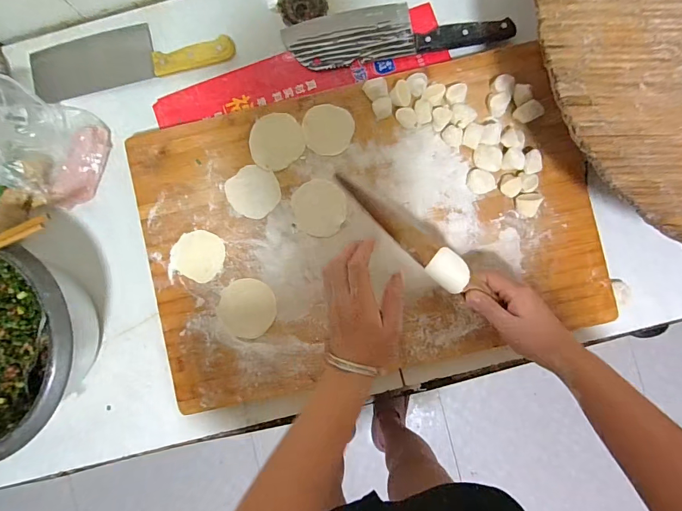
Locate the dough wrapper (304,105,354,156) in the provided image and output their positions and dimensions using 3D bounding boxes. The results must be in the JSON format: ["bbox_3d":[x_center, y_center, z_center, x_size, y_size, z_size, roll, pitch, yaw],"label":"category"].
[{"bbox_3d":[-0.016,-0.162,0.502,0.063,0.004,0.063,-7,92,1],"label":"dough wrapper"}]

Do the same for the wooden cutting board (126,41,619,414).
[{"bbox_3d":[0.029,-0.034,0.501,0.562,0.036,0.396,-13,88,2],"label":"wooden cutting board"}]

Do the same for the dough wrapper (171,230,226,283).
[{"bbox_3d":[-0.185,-0.001,0.504,0.065,0.004,0.062,0,88,2],"label":"dough wrapper"}]

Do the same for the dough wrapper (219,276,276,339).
[{"bbox_3d":[-0.121,0.069,0.503,0.072,0.004,0.074,-5,88,2],"label":"dough wrapper"}]

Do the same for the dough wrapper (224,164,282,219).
[{"bbox_3d":[-0.113,-0.083,0.504,0.064,0.005,0.064,0,88,2],"label":"dough wrapper"}]

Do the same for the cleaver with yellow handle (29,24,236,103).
[{"bbox_3d":[-0.297,-0.285,0.541,0.291,0.023,0.084,-10,88,0],"label":"cleaver with yellow handle"}]

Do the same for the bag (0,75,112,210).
[{"bbox_3d":[-0.414,-0.148,0.485,0.173,0.129,0.139,11,88,3],"label":"bag"}]

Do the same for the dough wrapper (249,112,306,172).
[{"bbox_3d":[-0.085,-0.148,0.505,0.071,0.004,0.069,0,88,2],"label":"dough wrapper"}]

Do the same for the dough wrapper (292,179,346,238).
[{"bbox_3d":[-0.026,-0.061,0.501,0.065,0.004,0.073,-19,87,1],"label":"dough wrapper"}]

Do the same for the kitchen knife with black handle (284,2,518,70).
[{"bbox_3d":[0.072,-0.305,0.519,0.292,0.018,0.075,-8,88,2],"label":"kitchen knife with black handle"}]

